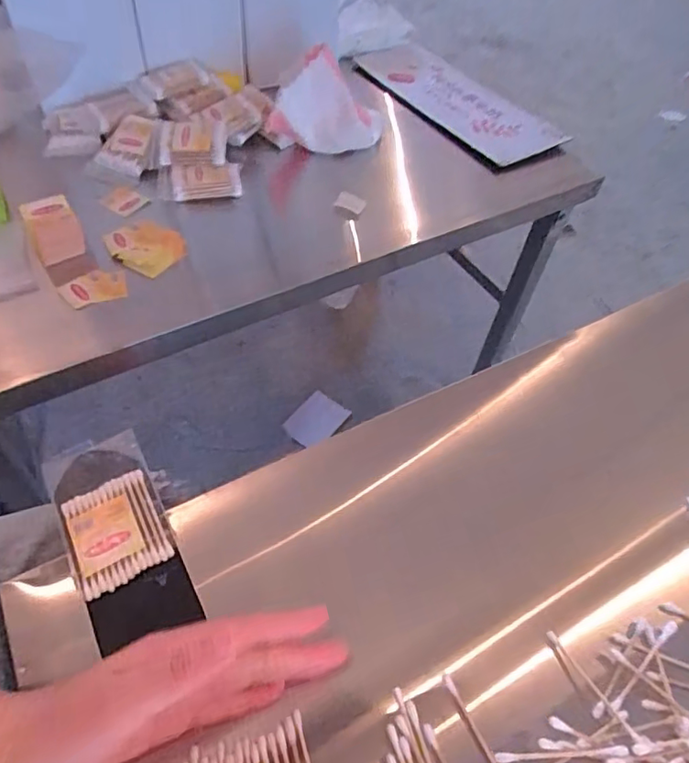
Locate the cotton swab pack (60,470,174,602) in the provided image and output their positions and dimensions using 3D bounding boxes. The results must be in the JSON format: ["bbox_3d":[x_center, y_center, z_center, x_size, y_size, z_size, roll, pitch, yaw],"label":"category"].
[{"bbox_3d":[-0.148,0.098,0.367,0.055,0.009,0.072,-21,56,-21],"label":"cotton swab pack"}]

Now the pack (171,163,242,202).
[{"bbox_3d":[-0.153,-0.223,0.621,0.074,0.020,0.040,-3,51,-7],"label":"pack"}]

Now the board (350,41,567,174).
[{"bbox_3d":[0.152,-0.413,0.812,0.142,0.015,0.363,-21,55,-20],"label":"board"}]

